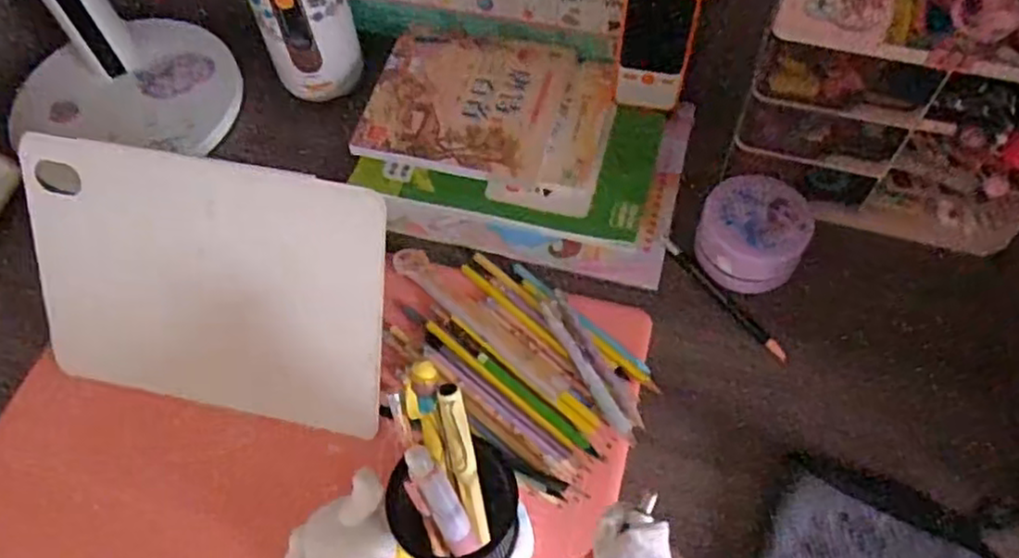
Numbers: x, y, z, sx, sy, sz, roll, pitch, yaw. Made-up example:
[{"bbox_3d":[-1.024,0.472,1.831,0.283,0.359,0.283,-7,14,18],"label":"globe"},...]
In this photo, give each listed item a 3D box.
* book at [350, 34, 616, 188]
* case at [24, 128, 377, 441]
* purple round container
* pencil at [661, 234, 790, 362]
[{"bbox_3d":[-0.018,-0.158,0.646,0.210,0.019,0.149,13,64,5],"label":"book"},{"bbox_3d":[-0.218,0.007,0.514,0.266,0.187,0.019,11,19,9],"label":"case"},{"bbox_3d":[0.193,-0.034,0.571,0.080,0.059,0.080,-1,59,2],"label":"purple round container"},{"bbox_3d":[0.171,0.015,0.570,0.012,0.005,0.137,-33,64,-16],"label":"pencil"}]

